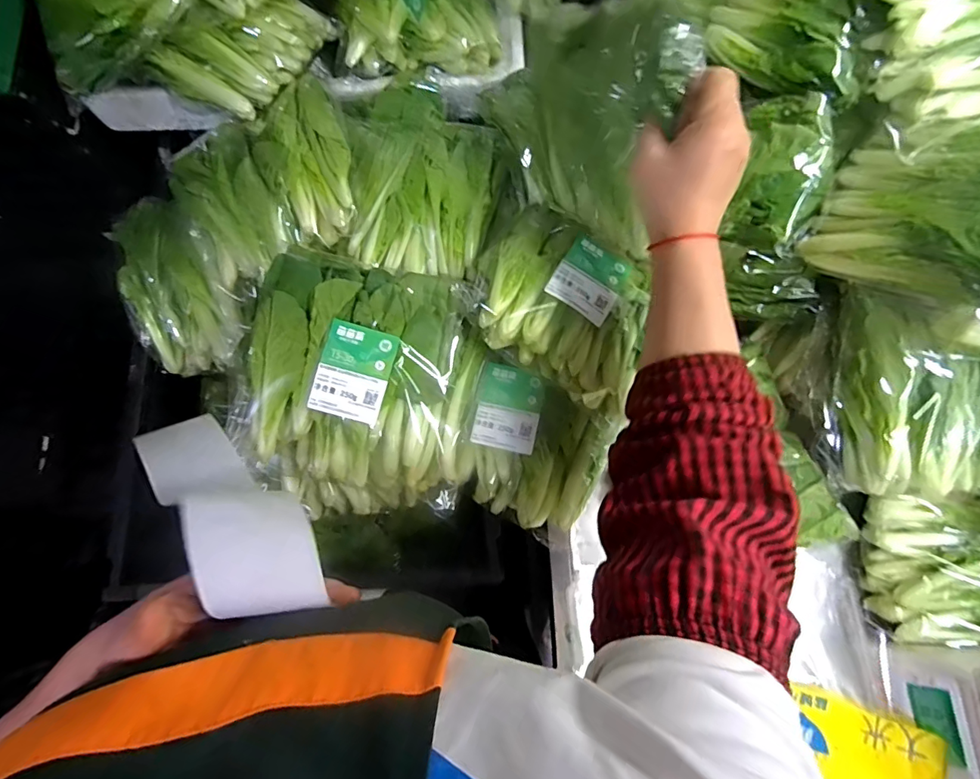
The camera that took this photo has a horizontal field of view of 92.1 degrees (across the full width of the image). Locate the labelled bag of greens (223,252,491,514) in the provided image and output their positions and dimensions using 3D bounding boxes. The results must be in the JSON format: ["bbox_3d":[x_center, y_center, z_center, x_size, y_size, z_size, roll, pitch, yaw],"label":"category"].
[{"bbox_3d":[-0.118,0.003,0.450,0.210,0.105,0.225,11,77,2],"label":"labelled bag of greens"}]

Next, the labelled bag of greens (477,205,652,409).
[{"bbox_3d":[0.071,-0.082,0.441,0.160,0.057,0.139,31,78,6],"label":"labelled bag of greens"}]

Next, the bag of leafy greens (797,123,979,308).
[{"bbox_3d":[0.377,-0.156,0.376,0.178,0.043,0.177,33,91,43],"label":"bag of leafy greens"}]

